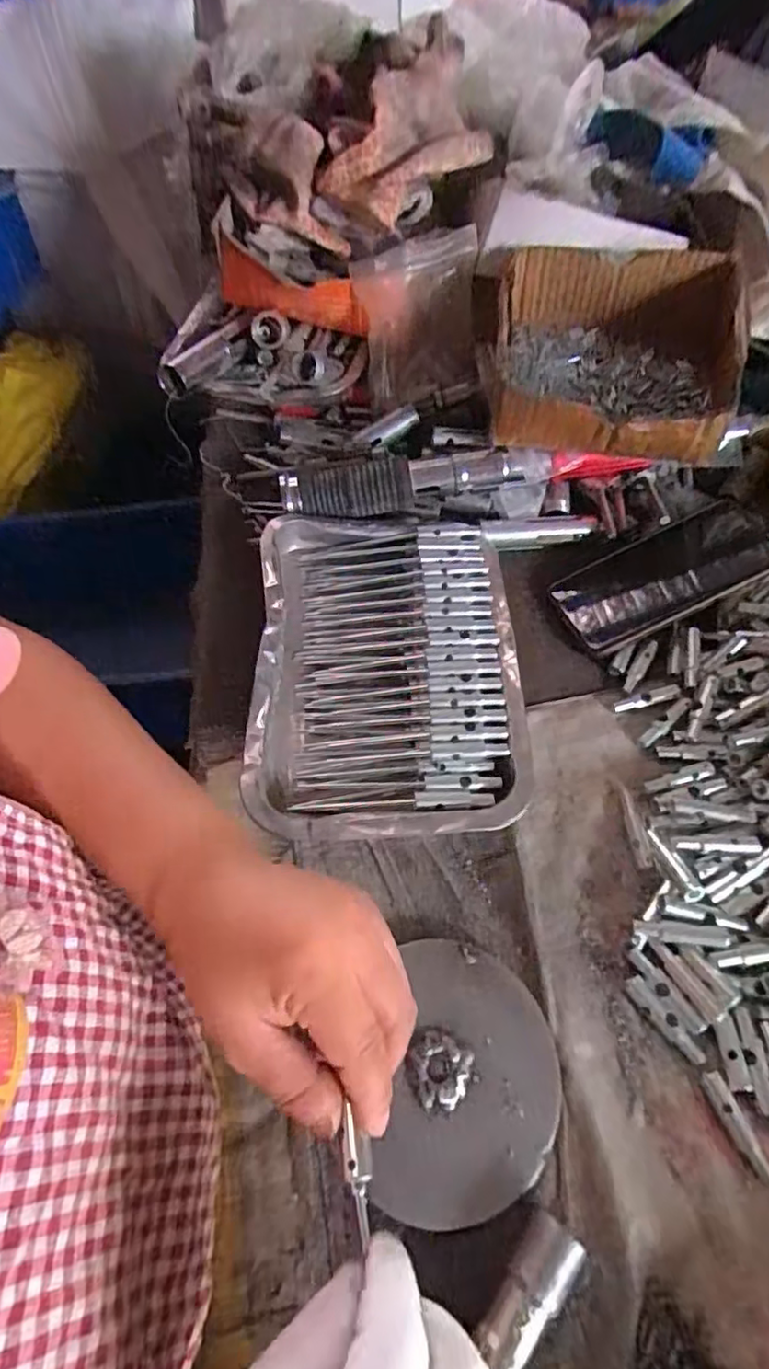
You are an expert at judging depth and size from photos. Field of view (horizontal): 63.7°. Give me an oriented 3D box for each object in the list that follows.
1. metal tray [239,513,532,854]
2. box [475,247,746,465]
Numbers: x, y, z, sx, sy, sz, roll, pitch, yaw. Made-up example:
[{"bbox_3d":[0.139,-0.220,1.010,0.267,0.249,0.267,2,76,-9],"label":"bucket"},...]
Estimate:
[{"bbox_3d":[0.002,-0.017,0.444,0.183,0.039,0.260,-2,60,0],"label":"metal tray"},{"bbox_3d":[0.167,-0.254,0.480,0.189,0.074,0.175,6,61,5],"label":"box"}]

